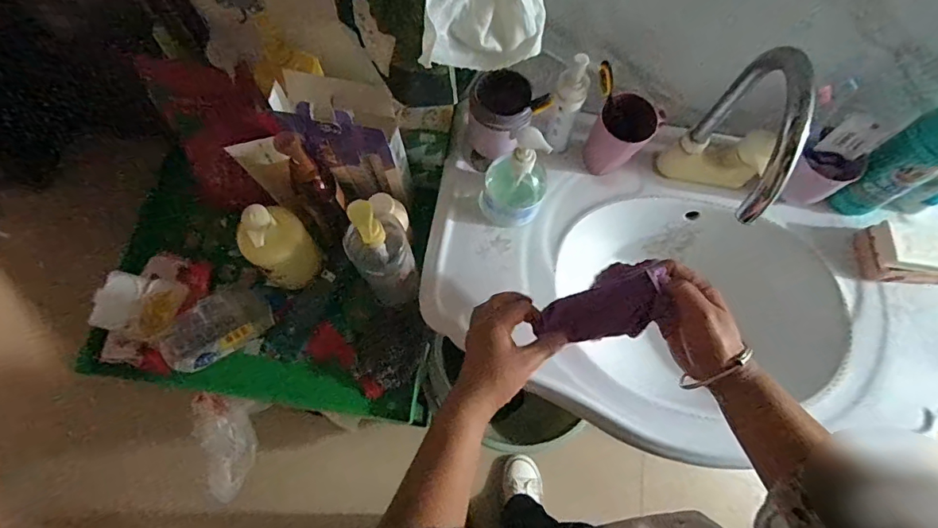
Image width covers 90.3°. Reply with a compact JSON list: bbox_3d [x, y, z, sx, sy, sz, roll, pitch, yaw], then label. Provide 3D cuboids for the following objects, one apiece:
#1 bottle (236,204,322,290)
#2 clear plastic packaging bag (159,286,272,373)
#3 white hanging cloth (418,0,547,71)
[{"bbox_3d":[-0.264,-0.027,0.655,0.081,0.125,0.074,-43,77,-14],"label":"bottle"},{"bbox_3d":[-0.368,0.091,0.687,0.150,0.046,0.081,-37,76,-12],"label":"clear plastic packaging bag"},{"bbox_3d":[0.019,-0.234,0.426,0.093,0.118,0.118,27,73,8],"label":"white hanging cloth"}]

